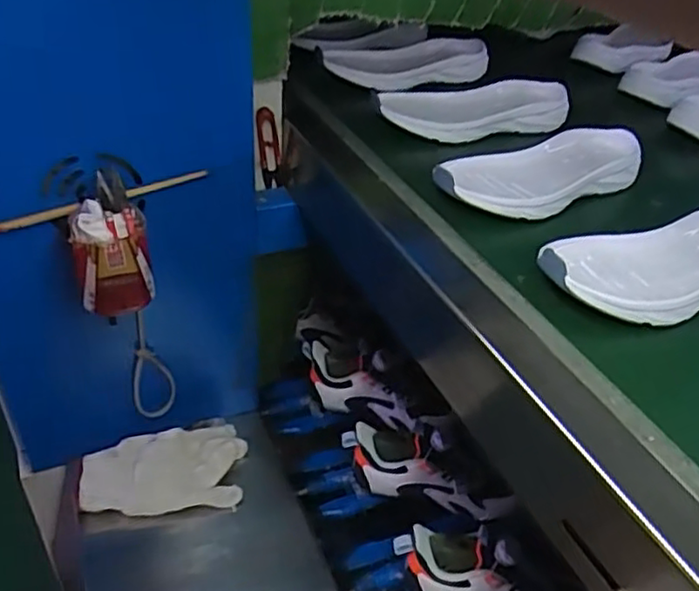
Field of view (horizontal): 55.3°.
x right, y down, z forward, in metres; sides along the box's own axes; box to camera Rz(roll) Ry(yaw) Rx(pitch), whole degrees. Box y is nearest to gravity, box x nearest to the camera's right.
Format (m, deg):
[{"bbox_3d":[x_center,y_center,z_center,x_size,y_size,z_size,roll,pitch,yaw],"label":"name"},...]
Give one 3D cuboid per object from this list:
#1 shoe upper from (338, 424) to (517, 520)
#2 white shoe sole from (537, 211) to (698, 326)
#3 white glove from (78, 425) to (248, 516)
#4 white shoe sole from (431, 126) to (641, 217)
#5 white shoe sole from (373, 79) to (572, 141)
[{"bbox_3d":[0.095,0.208,0.790,0.215,0.098,0.065,26,42,2],"label":"shoe upper"},{"bbox_3d":[0.241,-0.022,0.494,0.207,0.035,0.084,-9,41,-17],"label":"white shoe sole"},{"bbox_3d":[-0.209,0.197,0.761,0.176,0.020,0.095,1,53,-18],"label":"white glove"},{"bbox_3d":[0.175,-0.112,0.597,0.216,0.030,0.081,-18,45,-25],"label":"white shoe sole"},{"bbox_3d":[0.131,-0.198,0.696,0.199,0.029,0.089,2,39,-4],"label":"white shoe sole"}]

